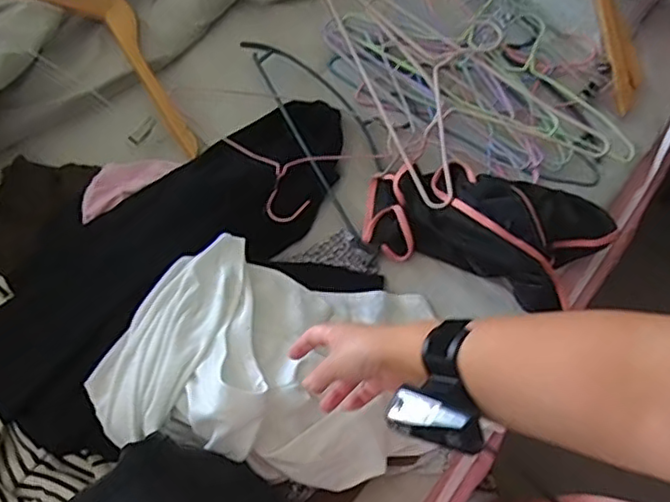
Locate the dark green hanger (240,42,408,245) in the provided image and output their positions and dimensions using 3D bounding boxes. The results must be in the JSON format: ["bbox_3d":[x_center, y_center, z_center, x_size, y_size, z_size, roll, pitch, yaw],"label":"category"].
[{"bbox_3d":[0.005,-0.194,0.900,0.148,0.010,0.363,-27,72,-11],"label":"dark green hanger"}]

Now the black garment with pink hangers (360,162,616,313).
[{"bbox_3d":[0.200,-0.036,0.821,0.309,0.061,0.165,20,70,6],"label":"black garment with pink hangers"}]

